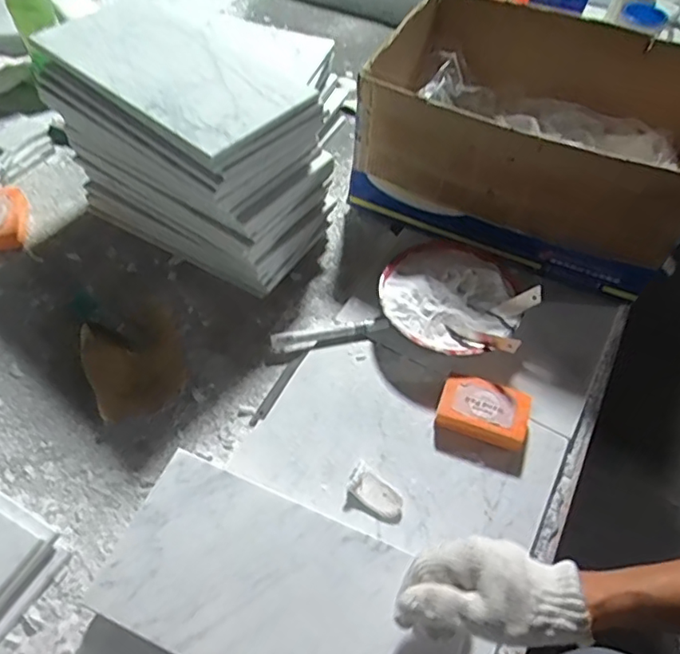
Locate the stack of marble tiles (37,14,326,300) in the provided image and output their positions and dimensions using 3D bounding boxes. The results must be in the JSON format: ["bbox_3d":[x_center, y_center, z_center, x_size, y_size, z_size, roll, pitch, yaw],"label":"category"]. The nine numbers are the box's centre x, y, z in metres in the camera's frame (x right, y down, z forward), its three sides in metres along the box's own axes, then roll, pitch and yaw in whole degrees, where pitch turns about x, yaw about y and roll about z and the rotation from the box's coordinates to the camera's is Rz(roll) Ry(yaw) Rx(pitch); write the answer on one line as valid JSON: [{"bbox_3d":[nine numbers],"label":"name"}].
[{"bbox_3d":[-0.179,-0.215,0.700,0.317,0.226,0.171,34,60,21],"label":"stack of marble tiles"}]

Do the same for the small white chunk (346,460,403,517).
[{"bbox_3d":[0.035,0.166,0.569,0.057,0.016,0.032,33,59,21],"label":"small white chunk"}]

